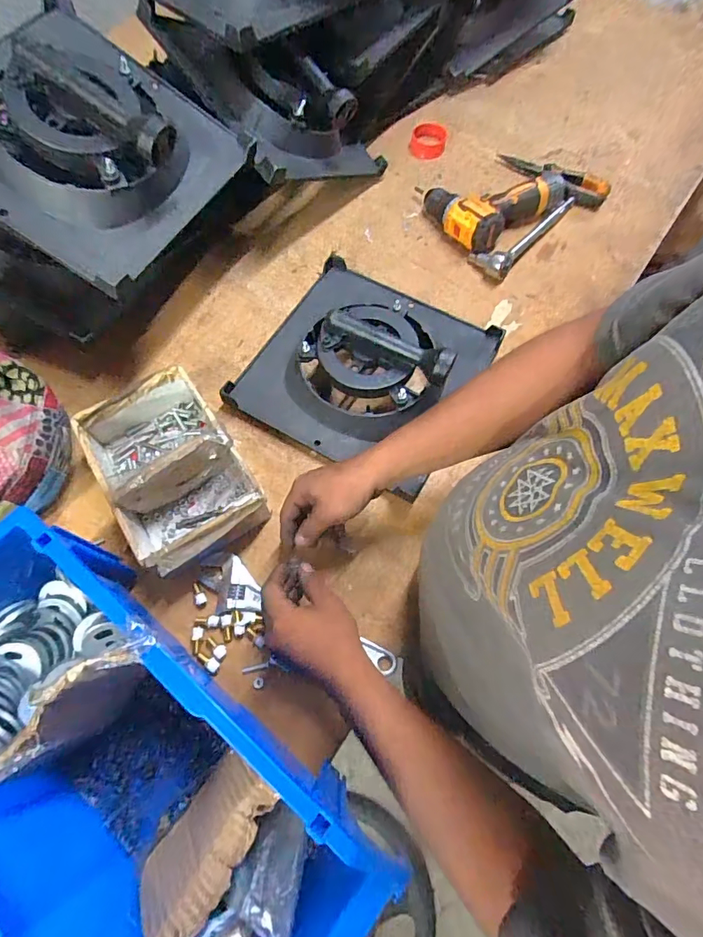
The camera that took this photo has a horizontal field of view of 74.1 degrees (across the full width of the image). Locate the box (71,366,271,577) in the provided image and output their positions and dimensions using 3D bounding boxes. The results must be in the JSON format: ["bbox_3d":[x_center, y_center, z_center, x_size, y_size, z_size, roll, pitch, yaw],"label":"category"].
[{"bbox_3d":[-0.219,0.002,0.570,0.155,0.090,0.230,-32,71,-14],"label":"box"}]

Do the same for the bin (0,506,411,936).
[{"bbox_3d":[-0.189,0.266,0.408,0.439,0.175,0.194,38,71,14],"label":"bin"}]

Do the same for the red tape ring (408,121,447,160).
[{"bbox_3d":[0.145,-0.621,0.880,0.065,0.027,0.075,9,67,3],"label":"red tape ring"}]

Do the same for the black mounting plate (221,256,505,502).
[{"bbox_3d":[0.023,-0.162,0.643,0.296,0.099,0.303,28,69,10],"label":"black mounting plate"}]

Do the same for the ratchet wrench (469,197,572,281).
[{"bbox_3d":[0.290,-0.408,0.785,0.069,0.034,0.242,38,71,14],"label":"ratchet wrench"}]

